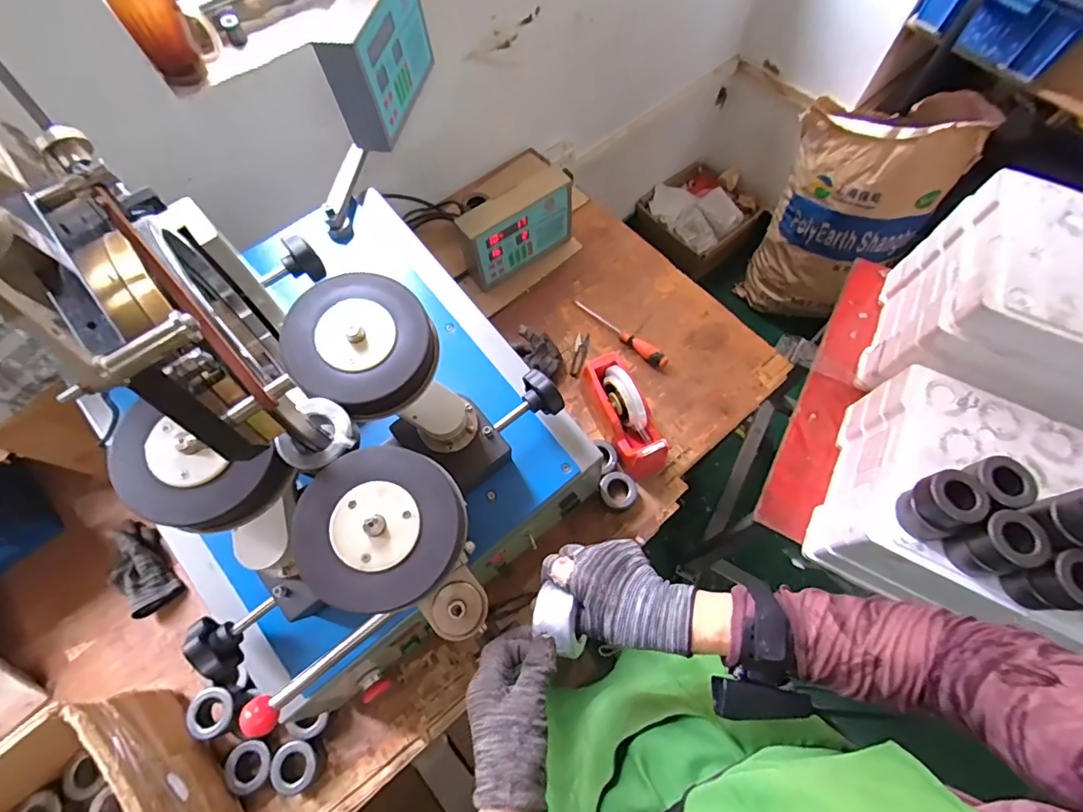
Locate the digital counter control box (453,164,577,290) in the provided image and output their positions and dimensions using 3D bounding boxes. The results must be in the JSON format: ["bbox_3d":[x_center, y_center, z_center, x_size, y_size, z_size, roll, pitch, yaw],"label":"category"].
[{"bbox_3d":[-0.049,-0.347,0.962,0.231,0.164,0.068,-35,70,-13],"label":"digital counter control box"}]

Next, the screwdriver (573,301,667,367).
[{"bbox_3d":[0.153,-0.147,0.943,0.223,0.030,0.028,42,74,17],"label":"screwdriver"}]

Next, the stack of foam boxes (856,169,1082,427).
[{"bbox_3d":[0.787,-0.112,0.747,0.396,0.234,0.291,28,70,12],"label":"stack of foam boxes"}]

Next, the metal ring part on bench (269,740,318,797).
[{"bbox_3d":[-0.335,0.494,0.669,0.059,0.038,0.060,0,67,1],"label":"metal ring part on bench"}]

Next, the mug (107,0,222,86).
[{"bbox_3d":[-0.489,-0.501,0.639,0.090,0.115,0.080,-34,70,-13],"label":"mug"}]

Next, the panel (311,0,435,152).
[{"bbox_3d":[-0.233,-0.515,0.712,0.064,0.134,0.231,10,67,5],"label":"panel"}]

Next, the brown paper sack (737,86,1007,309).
[{"bbox_3d":[0.881,-0.572,1.447,0.400,0.613,0.321,36,72,15],"label":"brown paper sack"}]

